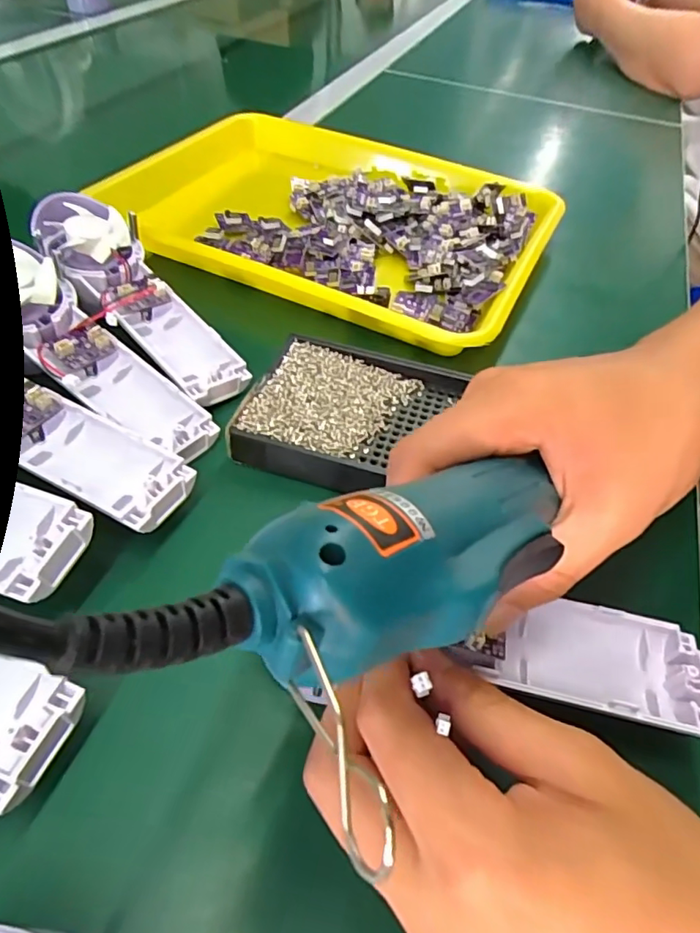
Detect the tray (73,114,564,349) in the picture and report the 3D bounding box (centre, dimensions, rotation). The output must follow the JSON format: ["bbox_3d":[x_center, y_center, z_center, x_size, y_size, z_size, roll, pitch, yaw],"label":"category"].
[{"bbox_3d":[-0.020,-0.202,0.460,0.347,0.055,0.258,22,52,13],"label":"tray"}]

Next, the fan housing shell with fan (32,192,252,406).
[{"bbox_3d":[-0.129,-0.106,0.336,0.057,0.025,0.178,-35,75,-30],"label":"fan housing shell with fan"}]

